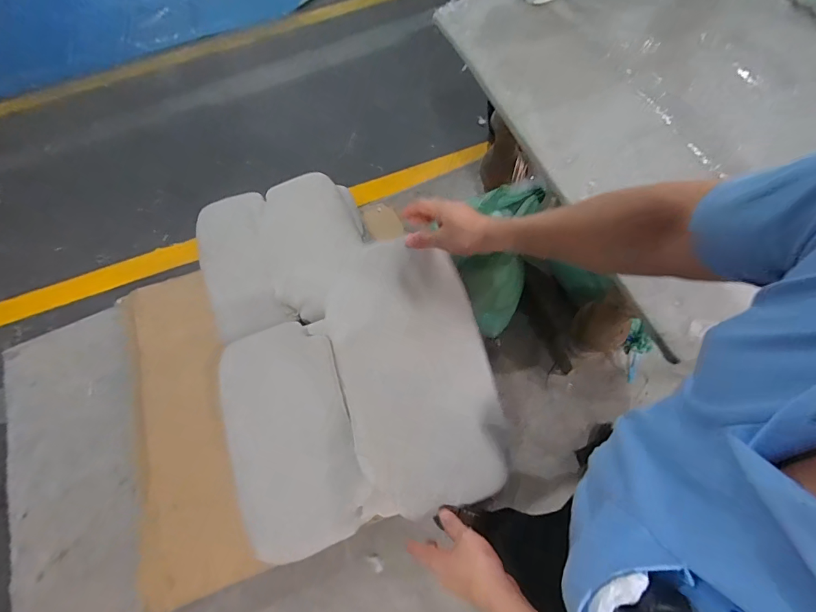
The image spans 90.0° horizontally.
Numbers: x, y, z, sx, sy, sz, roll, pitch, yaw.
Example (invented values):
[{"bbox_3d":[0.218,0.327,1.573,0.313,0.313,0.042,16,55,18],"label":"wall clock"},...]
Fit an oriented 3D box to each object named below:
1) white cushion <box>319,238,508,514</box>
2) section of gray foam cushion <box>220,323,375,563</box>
[{"bbox_3d":[0.010,0.094,0.666,0.231,0.073,0.421,-15,66,-4],"label":"white cushion"},{"bbox_3d":[-0.252,0.278,0.885,0.256,0.081,0.450,-22,65,-4],"label":"section of gray foam cushion"}]

